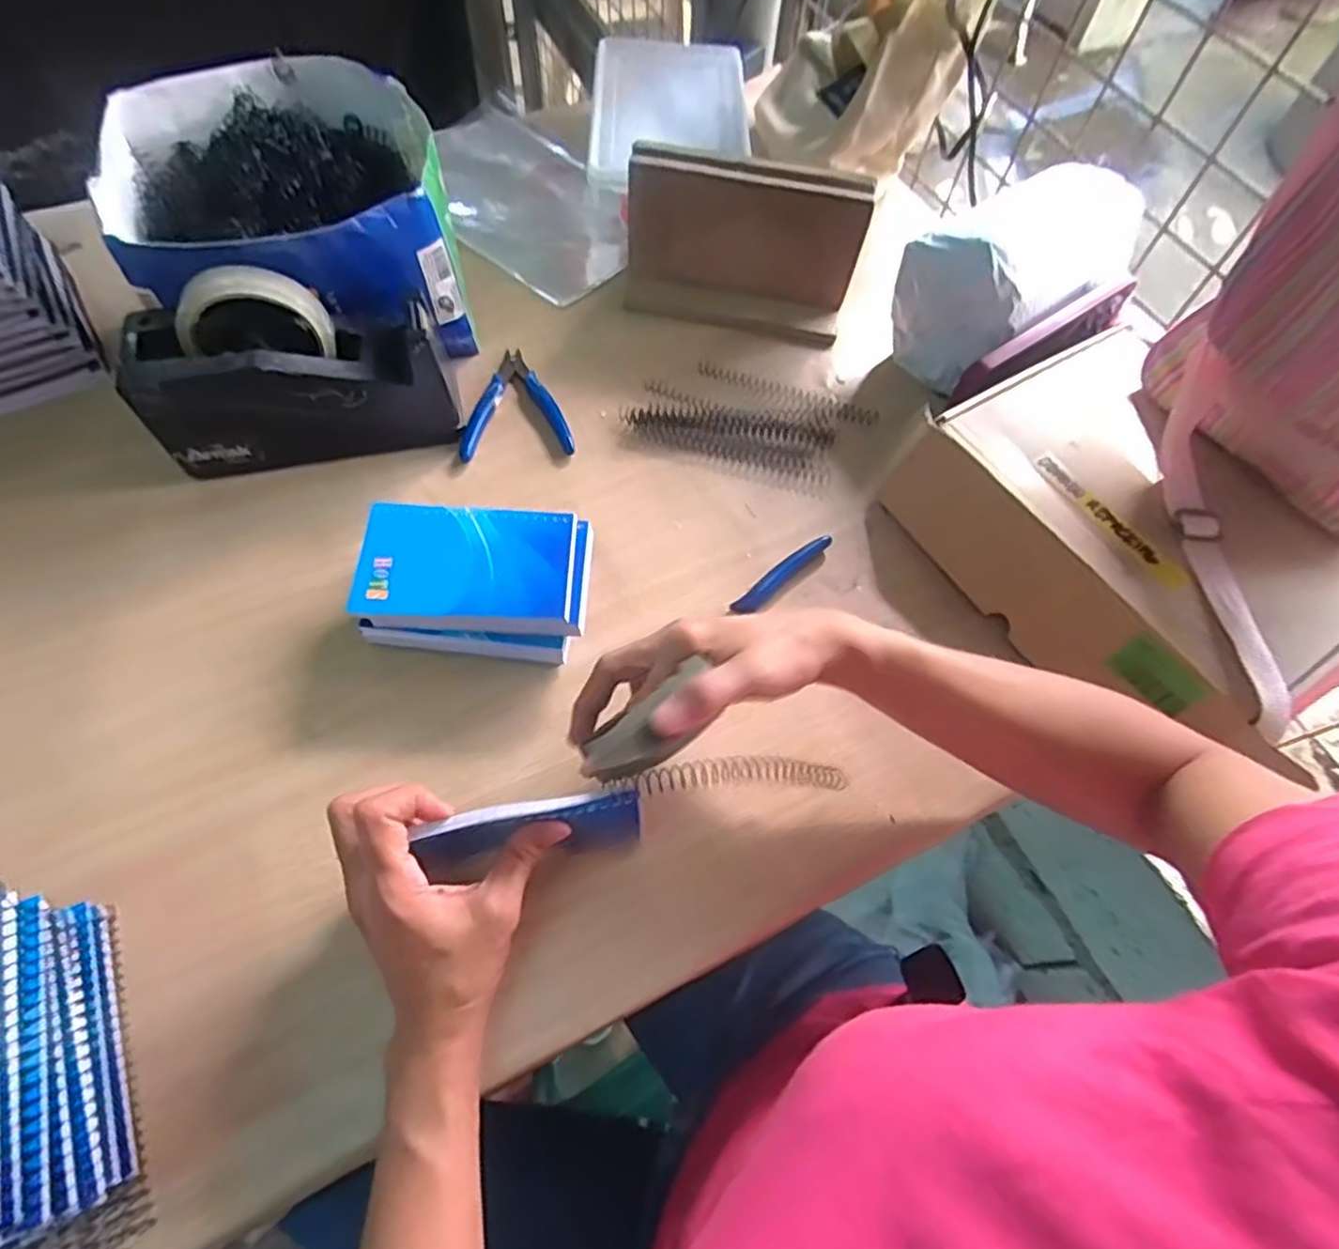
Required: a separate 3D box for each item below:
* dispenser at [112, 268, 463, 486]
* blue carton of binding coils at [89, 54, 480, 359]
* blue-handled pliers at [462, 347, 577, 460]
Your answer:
[{"bbox_3d":[-0.268,-0.182,0.509,0.206,0.121,0.084,-5,64,-6],"label":"dispenser"},{"bbox_3d":[-0.297,-0.314,0.566,0.245,0.134,0.244,-7,64,-7],"label":"blue carton of binding coils"},{"bbox_3d":[-0.127,-0.186,0.586,0.087,0.008,0.113,-4,64,-6],"label":"blue-handled pliers"}]

